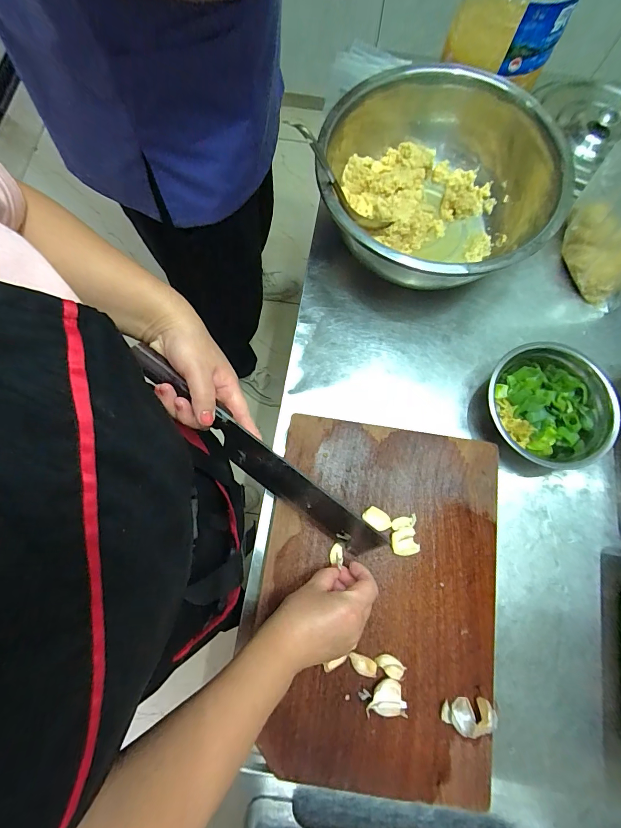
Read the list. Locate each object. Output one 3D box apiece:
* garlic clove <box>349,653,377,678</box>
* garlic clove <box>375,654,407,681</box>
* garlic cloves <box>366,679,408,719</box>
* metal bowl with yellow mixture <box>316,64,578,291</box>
[{"bbox_3d":[0.058,0.280,0.407,0.033,0.008,0.017,18,76,4],"label":"garlic clove"},{"bbox_3d":[0.089,0.280,0.407,0.031,0.009,0.019,38,78,9],"label":"garlic clove"},{"bbox_3d":[0.083,0.305,0.393,0.045,0.019,0.032,8,75,1],"label":"garlic cloves"},{"bbox_3d":[0.168,-0.321,0.537,0.307,0.134,0.335,0,75,-1],"label":"metal bowl with yellow mixture"}]

